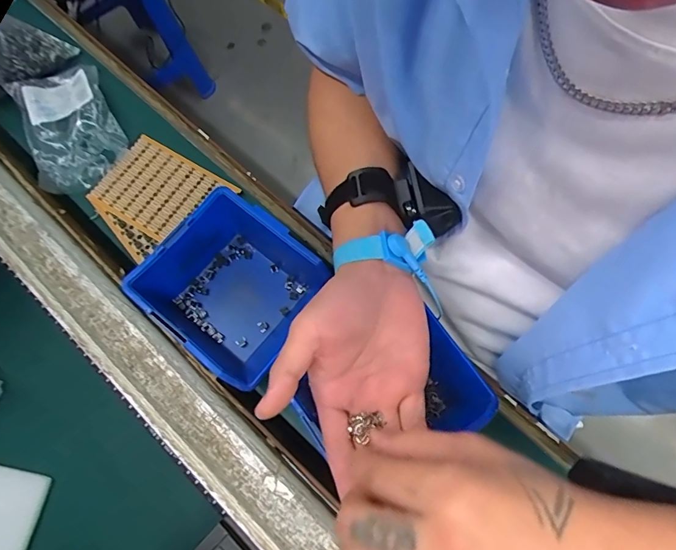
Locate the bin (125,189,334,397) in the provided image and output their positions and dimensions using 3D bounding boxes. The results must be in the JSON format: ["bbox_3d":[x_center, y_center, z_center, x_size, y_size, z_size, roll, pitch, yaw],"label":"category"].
[{"bbox_3d":[-0.085,0.014,0.397,0.130,0.066,0.123,38,76,12],"label":"bin"}]

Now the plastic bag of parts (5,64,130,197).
[{"bbox_3d":[-0.288,-0.162,0.482,0.089,0.046,0.165,-26,73,-6],"label":"plastic bag of parts"}]

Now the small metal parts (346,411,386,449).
[{"bbox_3d":[0.017,0.102,0.304,0.017,0.004,0.025,43,78,14],"label":"small metal parts"}]

